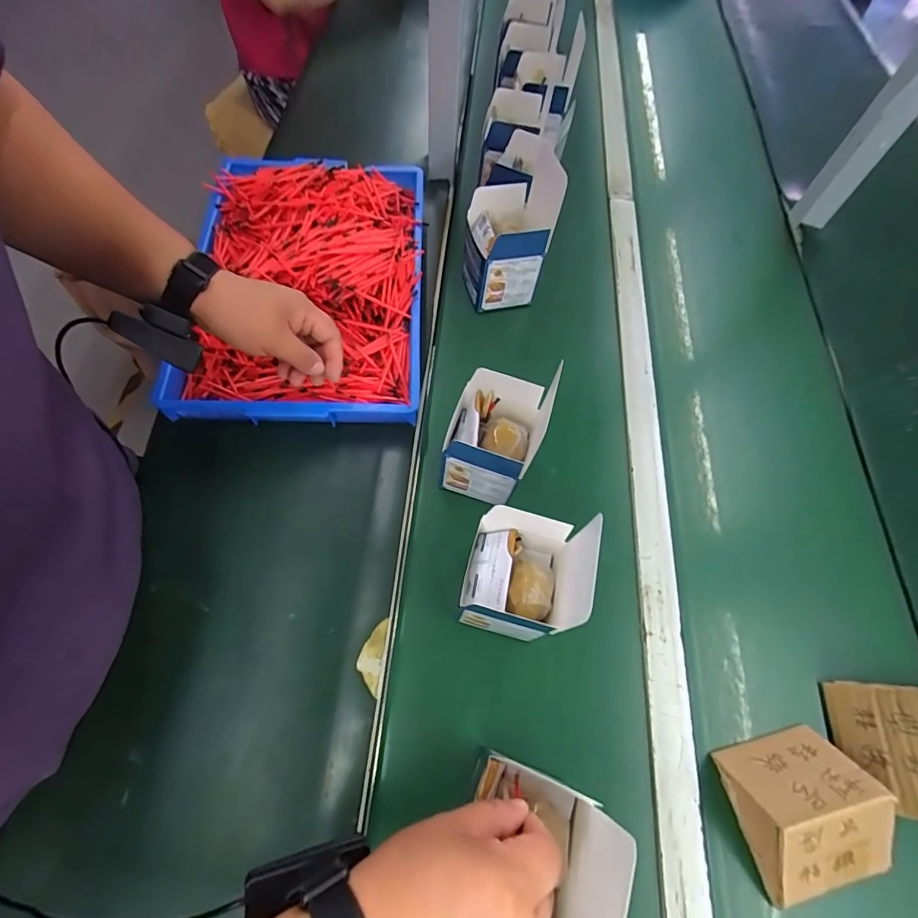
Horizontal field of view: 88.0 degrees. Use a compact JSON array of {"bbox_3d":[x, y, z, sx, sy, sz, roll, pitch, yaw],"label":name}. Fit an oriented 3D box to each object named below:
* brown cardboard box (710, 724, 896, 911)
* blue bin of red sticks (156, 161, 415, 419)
[{"bbox_3d":[0.294,0.298,0.395,0.105,0.068,0.109,-13,66,-9],"label":"brown cardboard box"},{"bbox_3d":[-0.188,-0.241,0.595,0.276,0.075,0.409,-1,64,-3],"label":"blue bin of red sticks"}]

